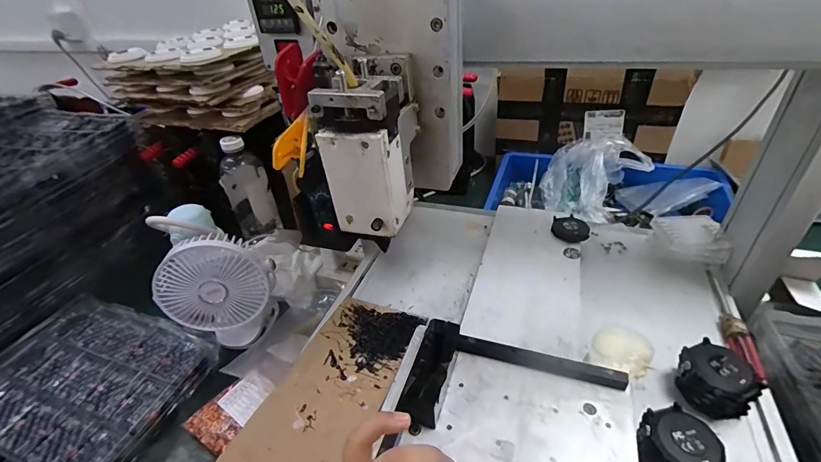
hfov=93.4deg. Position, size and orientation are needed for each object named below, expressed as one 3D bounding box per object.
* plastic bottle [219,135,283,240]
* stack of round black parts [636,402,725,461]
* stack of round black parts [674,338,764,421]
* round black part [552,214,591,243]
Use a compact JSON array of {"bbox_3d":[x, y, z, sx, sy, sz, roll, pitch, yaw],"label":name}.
[{"bbox_3d":[-0.332,-0.087,0.786,0.080,0.211,0.061,-25,41,-24],"label":"plastic bottle"},{"bbox_3d":[0.207,0.174,0.302,0.048,0.045,0.052,-1,37,5],"label":"stack of round black parts"},{"bbox_3d":[0.270,0.134,0.346,0.049,0.044,0.058,-21,40,-20],"label":"stack of round black parts"},{"bbox_3d":[0.224,-0.006,0.541,0.047,0.009,0.057,10,39,19],"label":"round black part"}]

